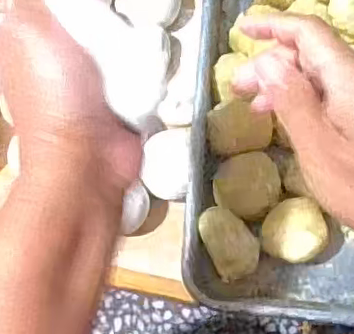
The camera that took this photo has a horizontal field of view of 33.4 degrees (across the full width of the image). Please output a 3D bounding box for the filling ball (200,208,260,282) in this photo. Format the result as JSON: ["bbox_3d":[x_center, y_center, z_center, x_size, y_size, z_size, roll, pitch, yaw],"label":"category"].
[{"bbox_3d":[0.040,0.054,0.431,0.039,0.038,0.052,-21,73,-8],"label":"filling ball"}]

